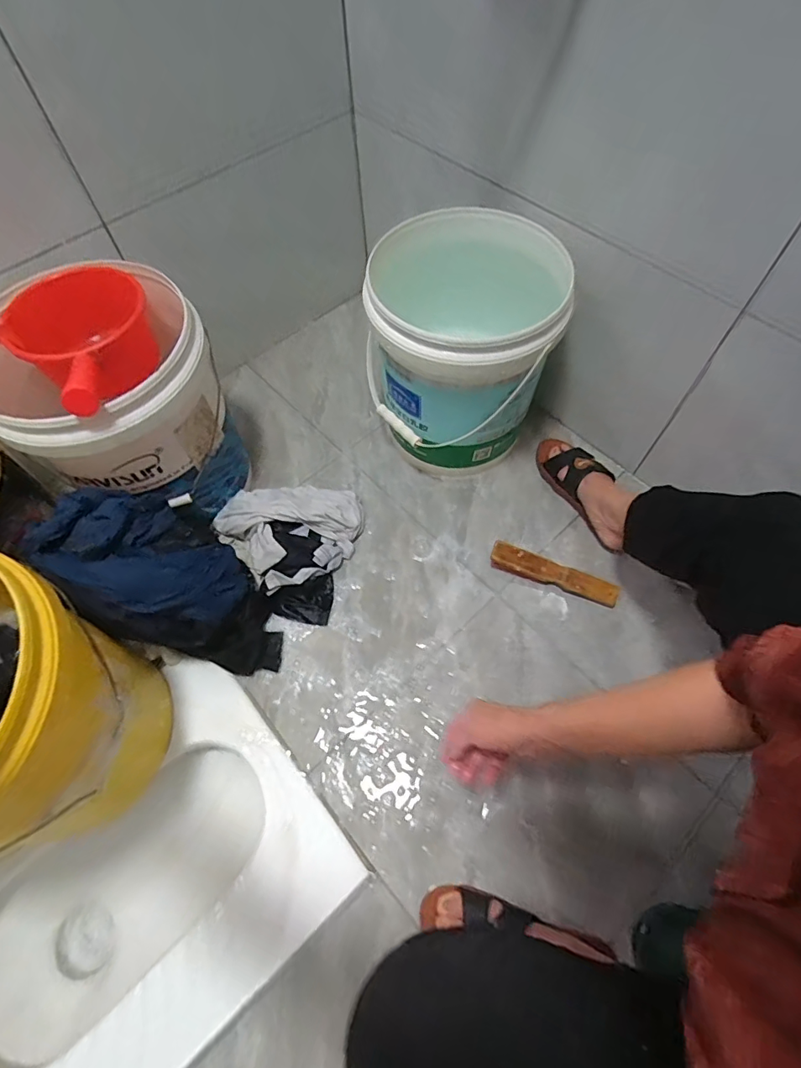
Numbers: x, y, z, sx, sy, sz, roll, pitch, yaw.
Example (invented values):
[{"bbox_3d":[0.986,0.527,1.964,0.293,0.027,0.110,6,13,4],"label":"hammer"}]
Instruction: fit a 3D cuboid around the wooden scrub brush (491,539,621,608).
[{"bbox_3d":[0.257,0.065,0.818,0.213,0.033,0.044,21,65,11],"label":"wooden scrub brush"}]

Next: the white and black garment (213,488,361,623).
[{"bbox_3d":[-0.198,0.005,0.829,0.222,0.083,0.226,16,65,9],"label":"white and black garment"}]

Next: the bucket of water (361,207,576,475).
[{"bbox_3d":[0.099,-0.304,0.836,0.279,0.344,0.302,-1,61,1],"label":"bucket of water"}]

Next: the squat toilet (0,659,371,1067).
[{"bbox_3d":[-0.372,0.511,0.707,0.543,0.164,0.410,-38,67,-18],"label":"squat toilet"}]

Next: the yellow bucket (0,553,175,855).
[{"bbox_3d":[-0.466,0.207,0.574,0.295,0.360,0.276,-1,61,1],"label":"yellow bucket"}]

